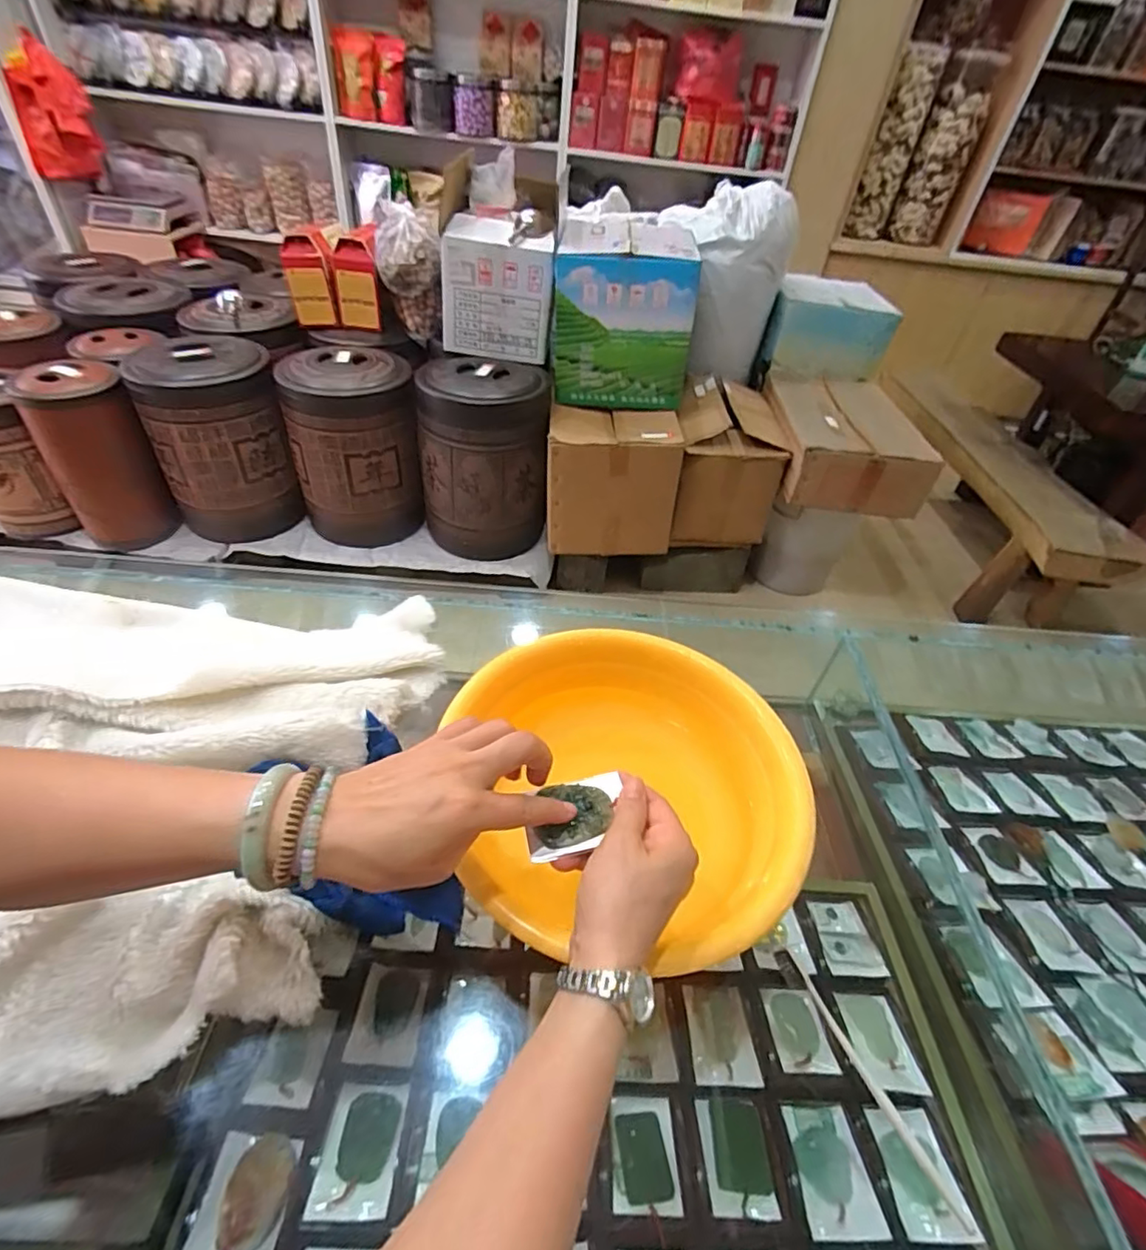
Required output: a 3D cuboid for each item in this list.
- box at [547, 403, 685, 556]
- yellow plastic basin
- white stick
[{"bbox_3d":[0.112,-0.446,1.876,0.397,0.390,0.282,2,44,-6],"label":"box"},{"bbox_3d":[0.047,0.136,0.488,0.254,0.089,0.285,-2,45,-10],"label":"yellow plastic basin"},{"bbox_3d":[0.201,0.306,0.404,0.012,0.012,0.165,-17,49,-23],"label":"white stick"}]

